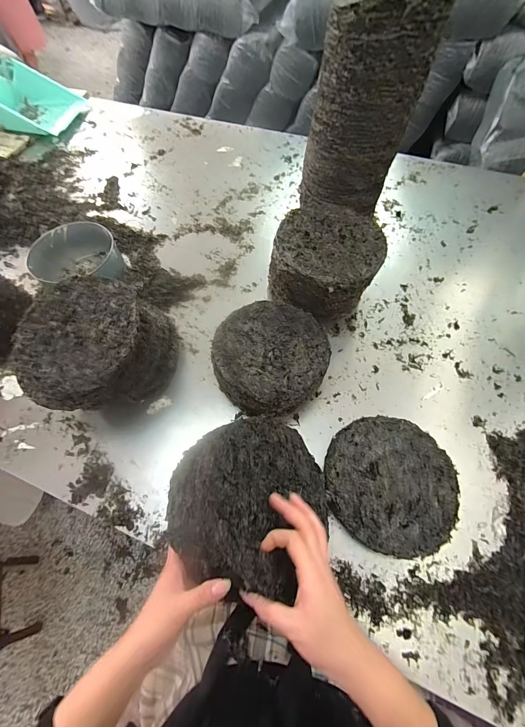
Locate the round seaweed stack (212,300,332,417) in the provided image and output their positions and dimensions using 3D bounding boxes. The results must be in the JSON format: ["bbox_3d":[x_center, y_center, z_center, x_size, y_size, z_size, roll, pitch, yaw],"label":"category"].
[{"bbox_3d":[0.012,-0.008,0.590,0.201,0.090,0.206,-1,62,2],"label":"round seaweed stack"}]

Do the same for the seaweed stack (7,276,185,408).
[{"bbox_3d":[-0.276,-0.021,0.564,0.222,0.172,0.209,-14,63,-4],"label":"seaweed stack"}]

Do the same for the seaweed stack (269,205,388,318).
[{"bbox_3d":[0.129,-0.195,0.649,0.191,0.152,0.191,22,66,14],"label":"seaweed stack"}]

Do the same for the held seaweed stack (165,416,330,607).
[{"bbox_3d":[-0.006,0.174,0.399,0.197,0.069,0.204,57,35,5],"label":"held seaweed stack"}]

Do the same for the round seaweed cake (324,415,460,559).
[{"bbox_3d":[0.201,0.188,0.504,0.193,0.033,0.196,-1,62,2],"label":"round seaweed cake"}]

